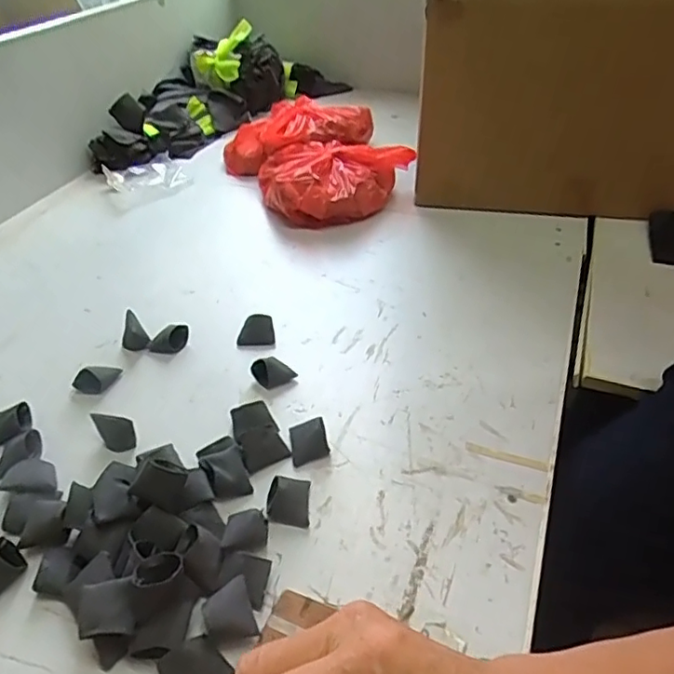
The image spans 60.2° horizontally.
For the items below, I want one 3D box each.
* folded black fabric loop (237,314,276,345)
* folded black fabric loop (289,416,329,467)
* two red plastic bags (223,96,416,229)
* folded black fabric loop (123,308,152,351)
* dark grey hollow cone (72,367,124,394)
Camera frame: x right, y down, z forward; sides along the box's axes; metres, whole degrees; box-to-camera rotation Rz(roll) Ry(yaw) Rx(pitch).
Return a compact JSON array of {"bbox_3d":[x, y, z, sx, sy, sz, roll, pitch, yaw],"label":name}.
[{"bbox_3d":[-0.095,-0.007,0.681,0.042,0.026,0.029,-7,41,-7],"label":"folded black fabric loop"},{"bbox_3d":[-0.028,0.099,0.561,0.036,0.020,0.042,-9,41,-9],"label":"folded black fabric loop"},{"bbox_3d":[-0.025,-0.307,0.984,0.268,0.080,0.338,-21,44,-22],"label":"two red plastic bags"},{"bbox_3d":[-0.238,-0.005,0.680,0.028,0.038,0.034,-20,44,-22],"label":"folded black fabric loop"},{"bbox_3d":[-0.261,0.041,0.631,0.028,0.024,0.045,14,42,17],"label":"dark grey hollow cone"}]

